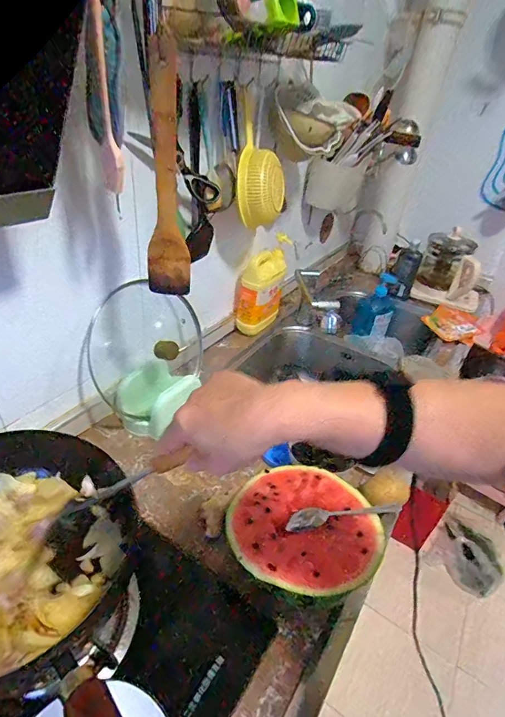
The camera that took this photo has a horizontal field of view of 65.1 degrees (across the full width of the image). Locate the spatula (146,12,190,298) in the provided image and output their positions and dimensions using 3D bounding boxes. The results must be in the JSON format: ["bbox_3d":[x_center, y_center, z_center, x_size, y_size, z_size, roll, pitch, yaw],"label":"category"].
[{"bbox_3d":[-0.109,-0.216,0.492,0.058,0.297,0.017,2,36,-6],"label":"spatula"}]

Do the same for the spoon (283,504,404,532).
[{"bbox_3d":[0.132,0.220,0.562,0.174,0.014,0.027,-4,37,-14],"label":"spoon"}]

